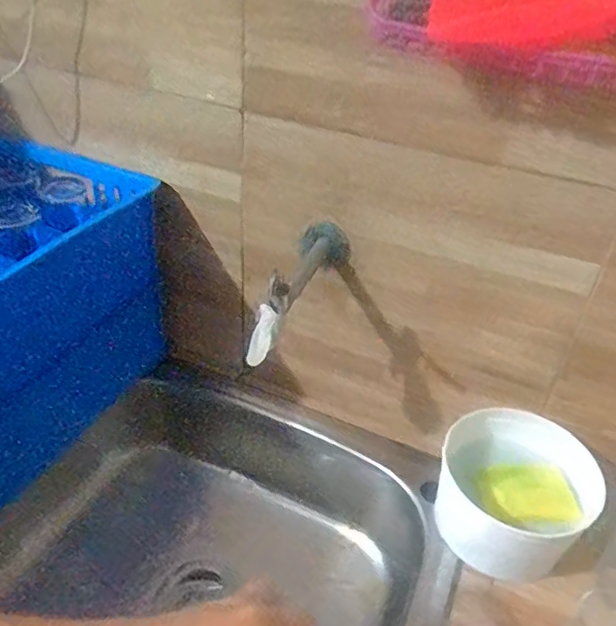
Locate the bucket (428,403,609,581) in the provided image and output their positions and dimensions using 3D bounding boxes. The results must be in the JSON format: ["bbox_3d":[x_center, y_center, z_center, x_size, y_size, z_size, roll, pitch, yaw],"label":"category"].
[{"bbox_3d":[0.231,0.205,0.664,0.165,0.099,0.155,16,38,14],"label":"bucket"}]

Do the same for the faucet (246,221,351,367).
[{"bbox_3d":[-0.005,-0.026,0.626,0.064,0.080,0.171,12,37,10],"label":"faucet"}]

